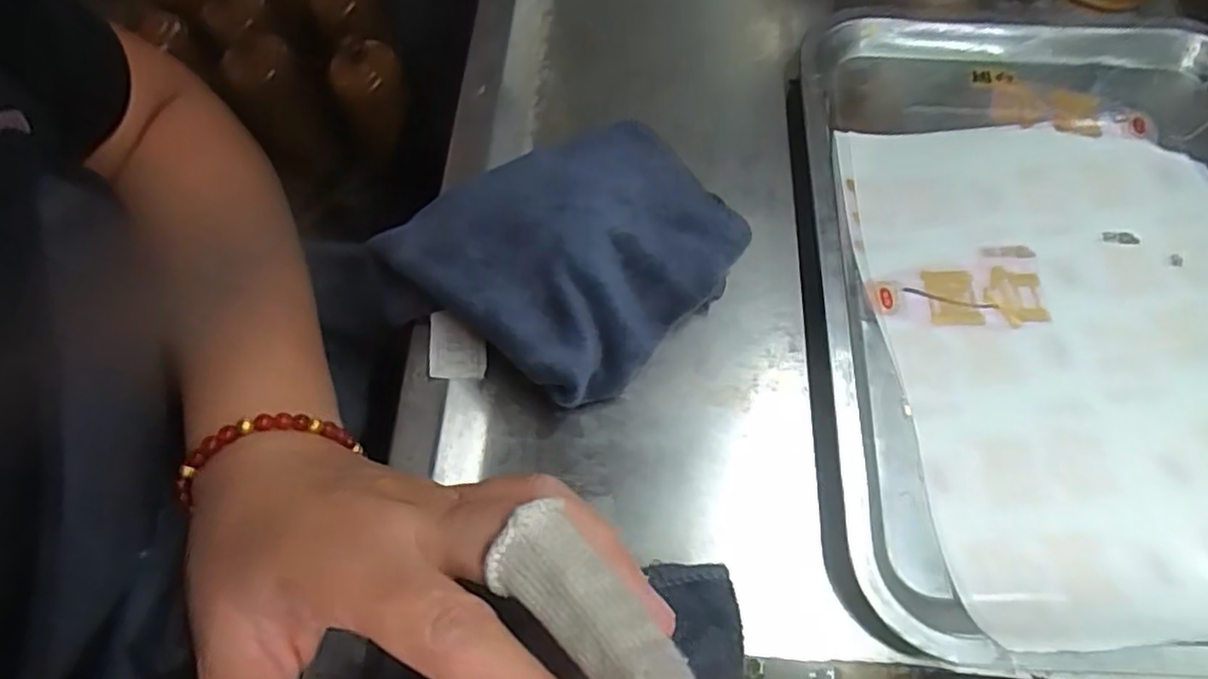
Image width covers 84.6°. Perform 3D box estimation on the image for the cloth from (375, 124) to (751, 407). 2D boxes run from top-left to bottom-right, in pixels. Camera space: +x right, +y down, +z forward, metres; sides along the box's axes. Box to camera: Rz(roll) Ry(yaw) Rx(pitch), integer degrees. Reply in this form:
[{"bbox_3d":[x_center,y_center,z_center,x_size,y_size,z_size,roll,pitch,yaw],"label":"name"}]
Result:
[{"bbox_3d":[-0.016,-0.046,0.329,0.135,0.055,0.131,-43,70,-14],"label":"cloth"}]

